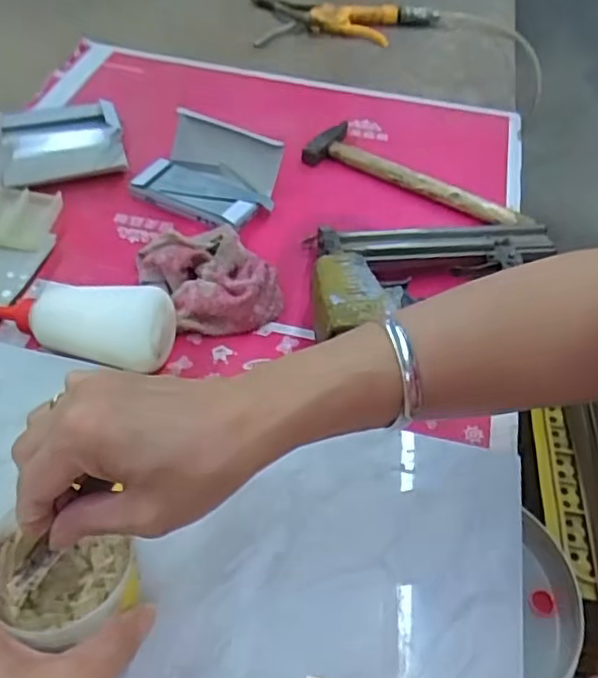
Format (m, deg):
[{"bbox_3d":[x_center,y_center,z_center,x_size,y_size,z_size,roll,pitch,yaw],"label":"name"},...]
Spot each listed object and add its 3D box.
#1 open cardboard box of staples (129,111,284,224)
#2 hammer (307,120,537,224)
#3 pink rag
[{"bbox_3d":[-0.087,-0.167,0.642,0.133,0.051,0.098,21,50,13],"label":"open cardboard box of staples"},{"bbox_3d":[0.113,-0.155,0.662,0.237,0.029,0.071,36,54,24],"label":"hammer"},{"bbox_3d":[-0.075,-0.058,0.552,0.092,0.036,0.127,-26,56,-26],"label":"pink rag"}]

